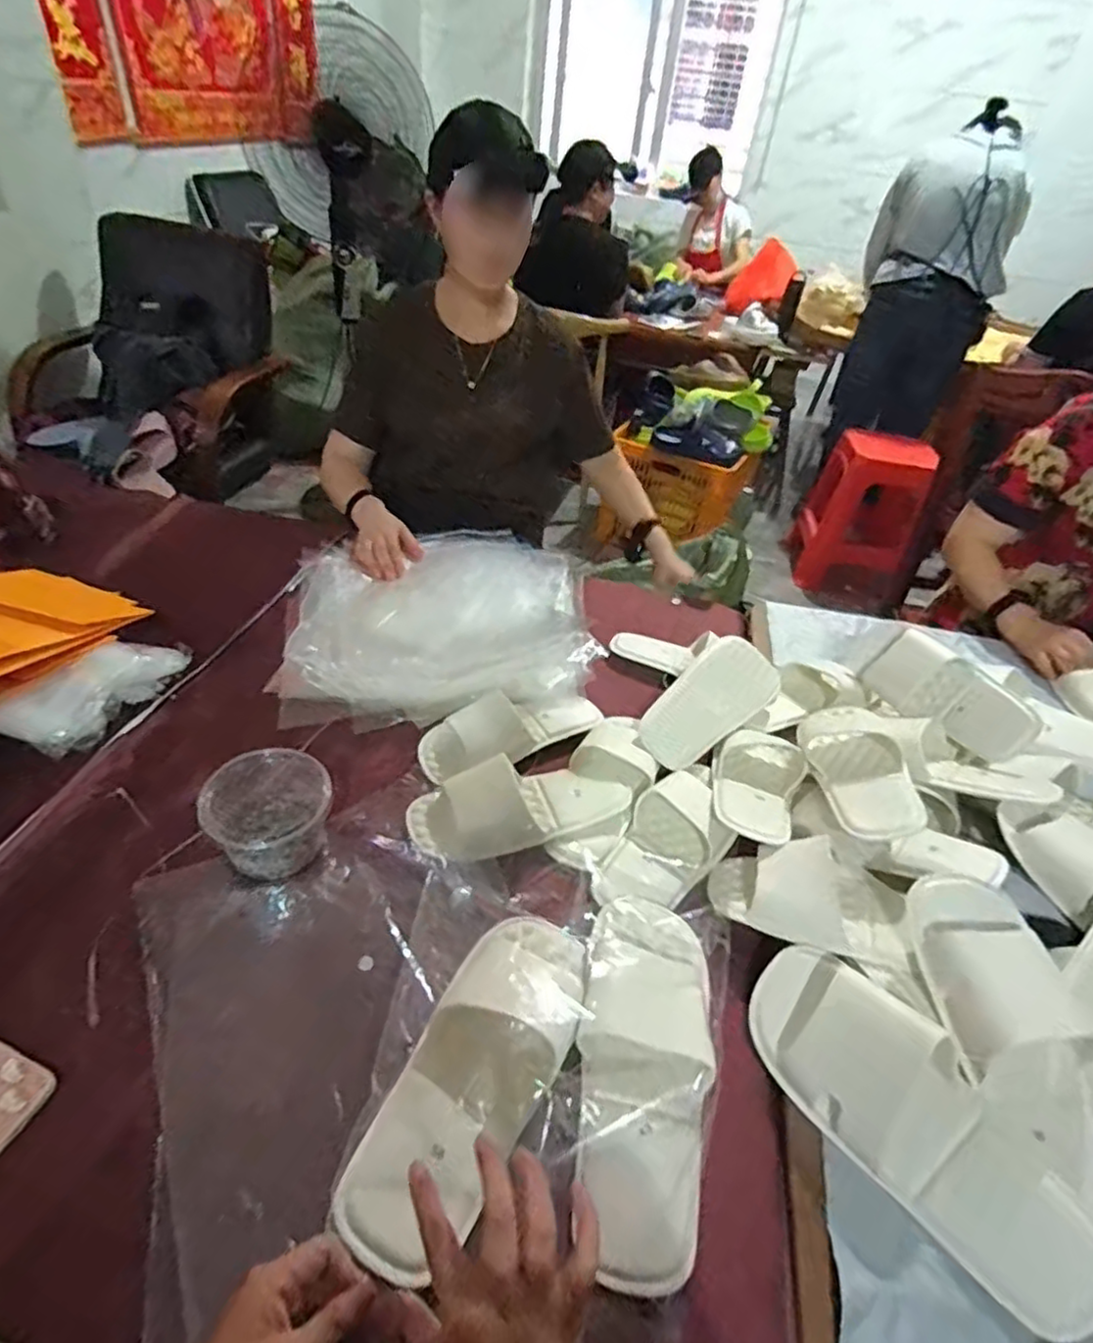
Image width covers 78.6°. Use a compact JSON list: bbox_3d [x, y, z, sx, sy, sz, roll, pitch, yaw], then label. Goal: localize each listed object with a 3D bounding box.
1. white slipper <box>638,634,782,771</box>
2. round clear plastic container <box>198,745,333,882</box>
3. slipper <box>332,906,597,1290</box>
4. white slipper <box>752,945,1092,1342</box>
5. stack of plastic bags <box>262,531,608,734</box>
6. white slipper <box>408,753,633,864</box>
[{"bbox_3d":[0.202,0.036,0.817,0.086,0.070,0.217,34,47,28],"label":"white slipper"},{"bbox_3d":[-0.261,0.138,0.640,0.108,0.087,0.095,-23,49,-32],"label":"round clear plastic container"},{"bbox_3d":[-0.050,0.287,0.494,0.103,0.053,0.255,24,44,19],"label":"slipper"},{"bbox_3d":[0.286,0.345,0.519,0.121,0.056,0.277,-47,61,-3],"label":"white slipper"},{"bbox_3d":[-0.146,-0.098,0.944,0.420,0.062,0.424,1,40,-8],"label":"stack of plastic bags"},{"bbox_3d":[-0.024,0.137,0.702,0.235,0.048,0.097,-7,42,-17],"label":"white slipper"}]

